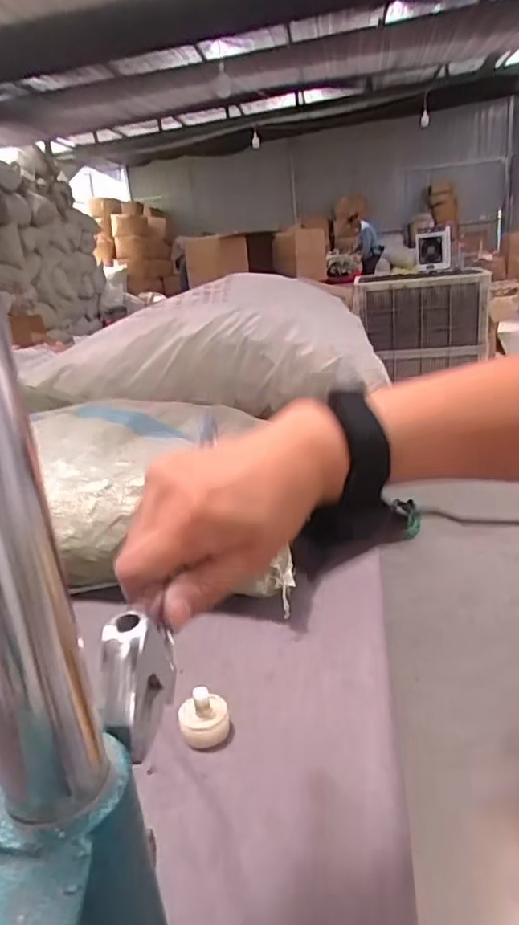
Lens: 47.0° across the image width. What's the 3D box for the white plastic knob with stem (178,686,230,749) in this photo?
[{"bbox_3d":[-0.043,0.194,0.461,0.038,0.035,0.031,-8,19,-7],"label":"white plastic knob with stem"}]

